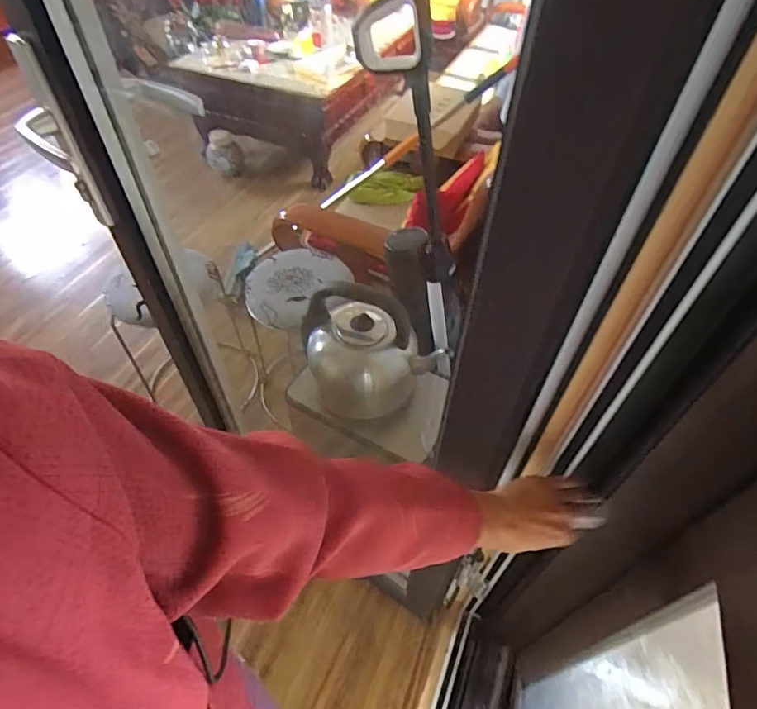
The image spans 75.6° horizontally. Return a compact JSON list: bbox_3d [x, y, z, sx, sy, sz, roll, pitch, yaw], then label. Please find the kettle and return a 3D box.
[{"bbox_3d":[-0.015,-0.022,0.951,0.265,0.231,0.193,-8,51,-8],"label":"kettle"}]

